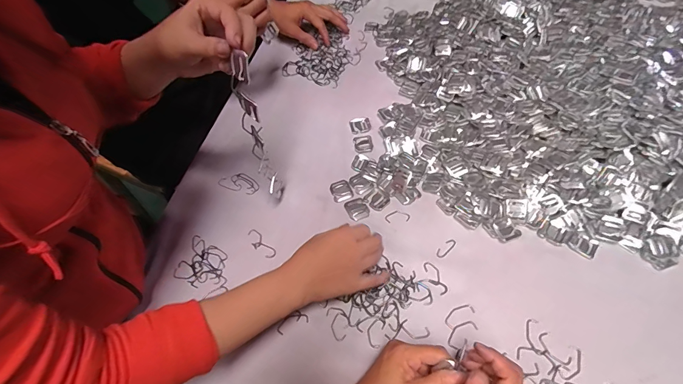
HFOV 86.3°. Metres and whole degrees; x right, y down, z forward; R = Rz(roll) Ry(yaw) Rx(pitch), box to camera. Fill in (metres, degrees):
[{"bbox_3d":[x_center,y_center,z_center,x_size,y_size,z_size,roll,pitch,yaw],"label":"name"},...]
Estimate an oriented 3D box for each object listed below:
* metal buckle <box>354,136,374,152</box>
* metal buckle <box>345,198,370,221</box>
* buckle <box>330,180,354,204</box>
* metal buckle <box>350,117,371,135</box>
[{"bbox_3d":[0.037,-0.081,0.605,0.032,0.004,0.035,-3,57,1],"label":"metal buckle"},{"bbox_3d":[0.024,0.025,0.540,0.030,0.004,0.036,-23,58,-12],"label":"metal buckle"},{"bbox_3d":[0.000,-0.002,0.558,0.031,0.004,0.036,-19,58,-9],"label":"buckle"},{"bbox_3d":[0.033,-0.115,0.631,0.035,0.005,0.032,-11,57,-4],"label":"metal buckle"}]

